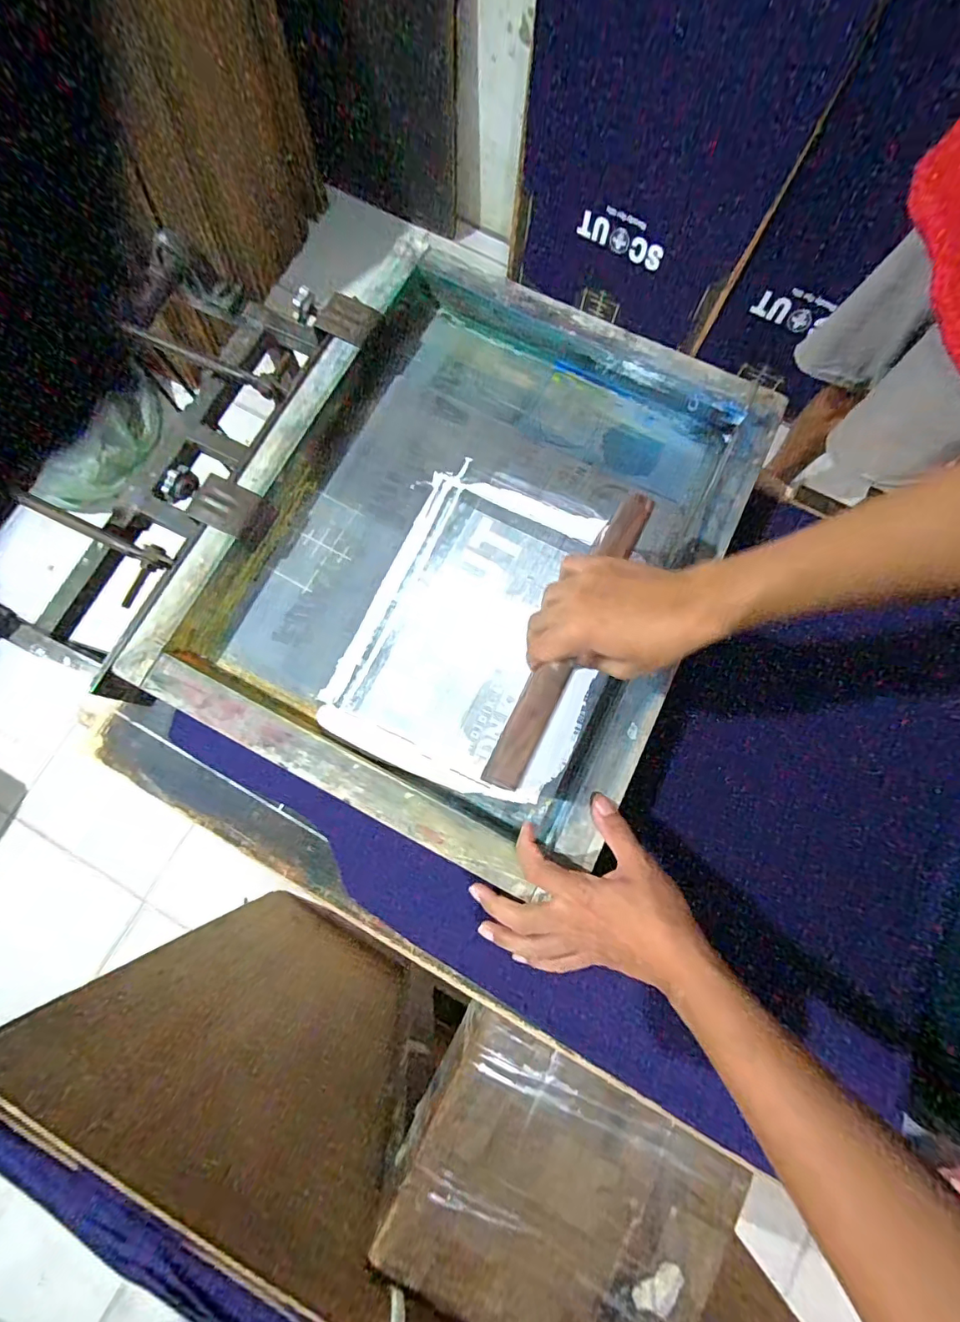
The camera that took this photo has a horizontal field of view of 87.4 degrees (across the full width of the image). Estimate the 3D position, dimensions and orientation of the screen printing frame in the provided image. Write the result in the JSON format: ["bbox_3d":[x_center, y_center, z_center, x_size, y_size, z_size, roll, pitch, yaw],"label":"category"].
[{"bbox_3d":[-0.014,-0.128,0.520,0.472,0.056,0.575,27,80,6],"label":"screen printing frame"}]

